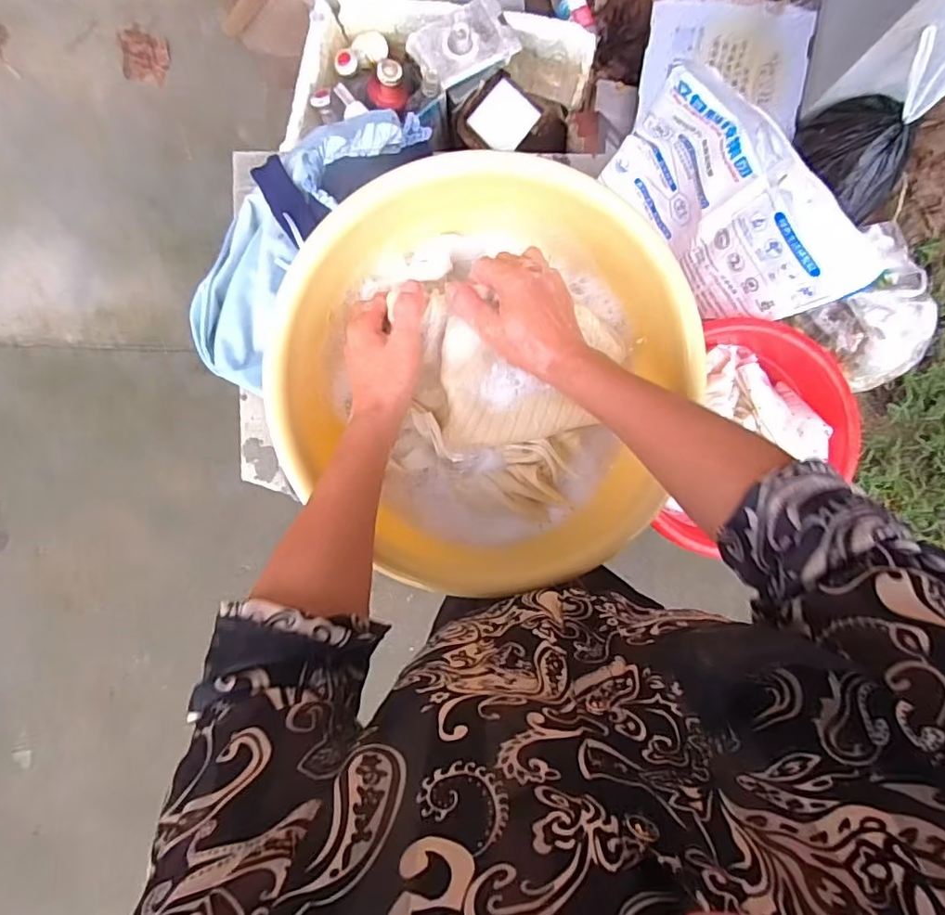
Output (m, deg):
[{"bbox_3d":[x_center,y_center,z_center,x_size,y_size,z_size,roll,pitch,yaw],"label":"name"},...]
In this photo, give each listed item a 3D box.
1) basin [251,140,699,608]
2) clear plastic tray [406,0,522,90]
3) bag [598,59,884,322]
[{"bbox_3d":[0.012,-0.082,0.532,0.354,0.111,0.340,0,90,0],"label":"basin"},{"bbox_3d":[-0.018,-0.808,1.087,0.201,0.034,0.128,-29,91,0],"label":"clear plastic tray"},{"bbox_3d":[0.331,-0.322,0.752,0.086,0.232,0.357,-42,89,-3],"label":"bag"}]

